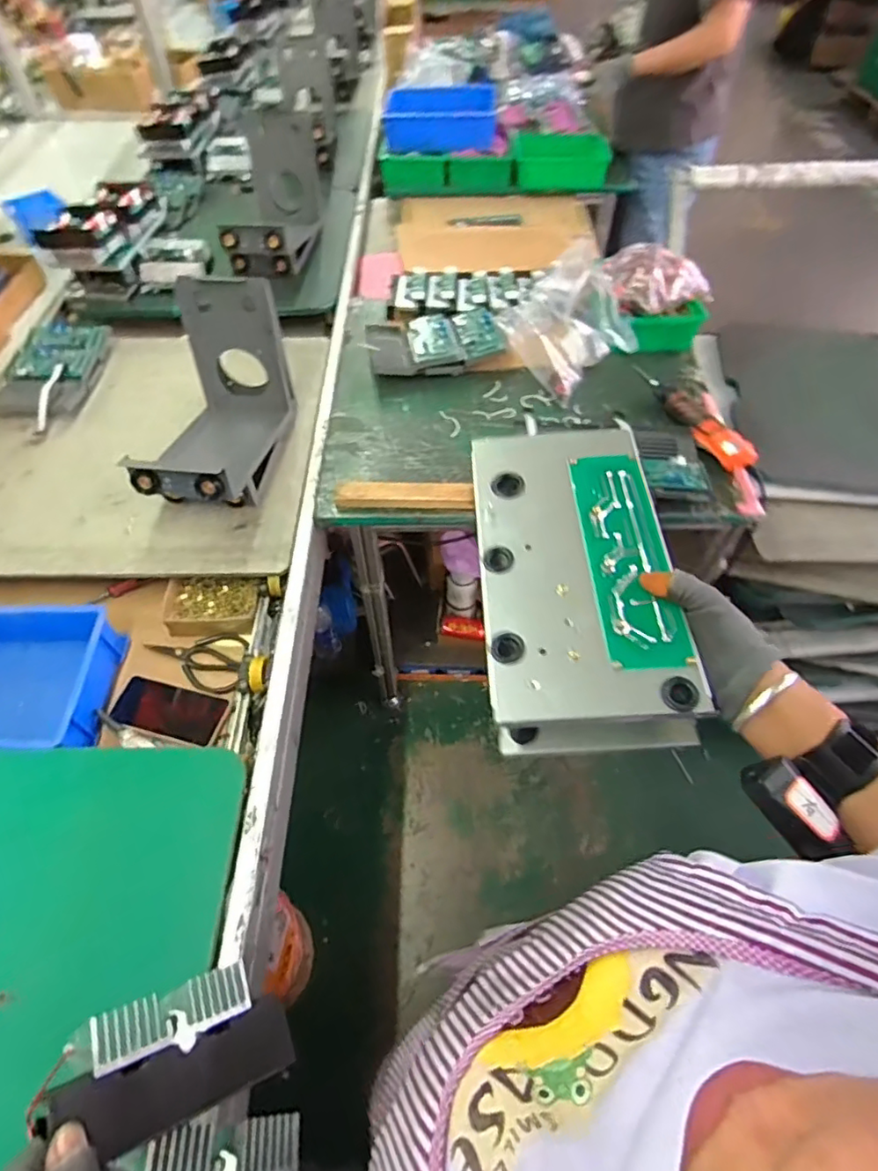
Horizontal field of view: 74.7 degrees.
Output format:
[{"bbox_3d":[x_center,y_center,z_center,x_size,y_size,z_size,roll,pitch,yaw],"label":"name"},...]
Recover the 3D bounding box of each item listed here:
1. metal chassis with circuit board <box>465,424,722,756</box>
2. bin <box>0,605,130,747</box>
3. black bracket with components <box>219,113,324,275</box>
[{"bbox_3d":[0.110,-0.010,0.481,0.150,0.063,0.280,-2,57,-1],"label":"metal chassis with circuit board"},{"bbox_3d":[-0.594,0.127,0.776,0.286,0.106,0.206,-3,56,-2],"label":"bin"},{"bbox_3d":[-0.370,-0.853,1.275,0.176,0.186,0.350,-1,57,0],"label":"black bracket with components"}]

